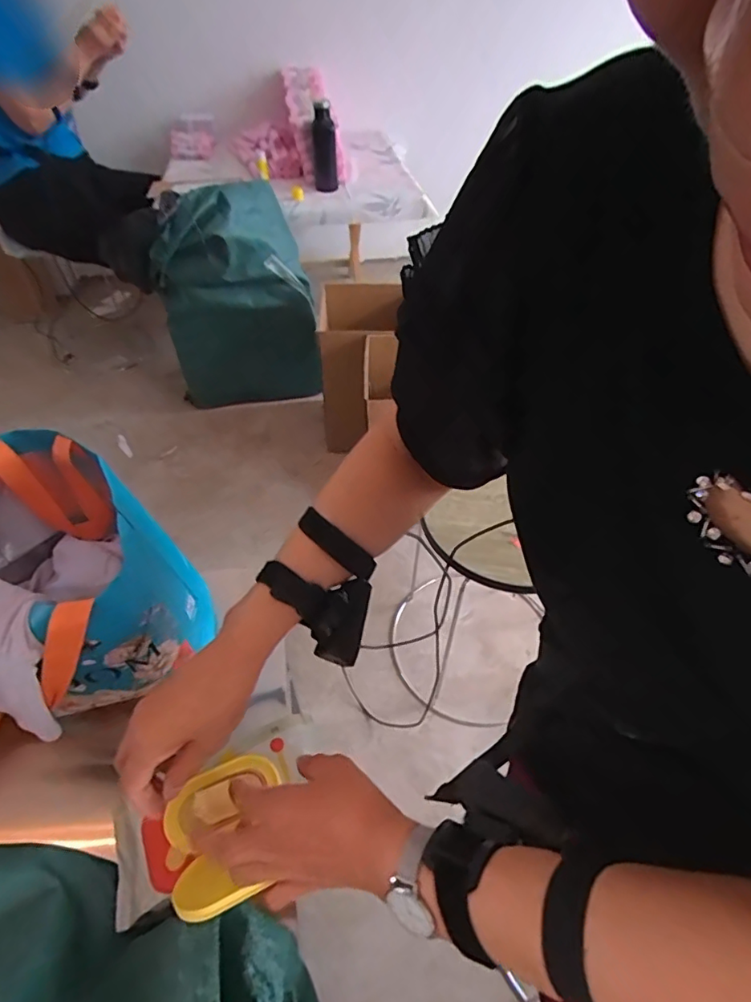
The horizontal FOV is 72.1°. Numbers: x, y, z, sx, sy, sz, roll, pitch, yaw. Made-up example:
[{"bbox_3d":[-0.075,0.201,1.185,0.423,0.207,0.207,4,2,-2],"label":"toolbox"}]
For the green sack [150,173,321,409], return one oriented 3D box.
[{"bbox_3d":[-0.414,-0.588,1.607,0.443,0.635,0.273,-9,48,-7],"label":"green sack"}]

